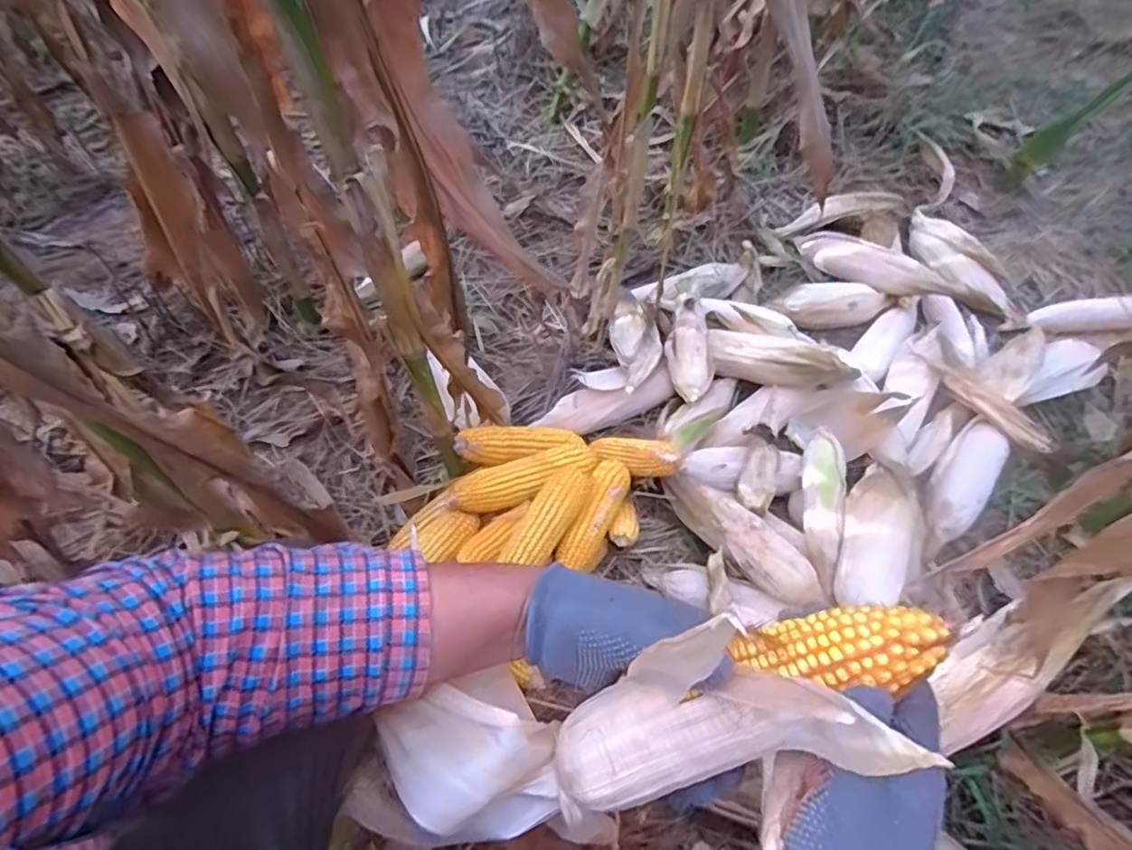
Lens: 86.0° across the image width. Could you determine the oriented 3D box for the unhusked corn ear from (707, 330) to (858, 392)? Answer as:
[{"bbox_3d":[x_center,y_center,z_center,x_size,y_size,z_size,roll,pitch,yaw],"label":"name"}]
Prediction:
[{"bbox_3d":[0.331,-0.102,0.940,0.219,0.049,0.072,12,58,9],"label":"unhusked corn ear"}]

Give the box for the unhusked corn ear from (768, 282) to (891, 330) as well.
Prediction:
[{"bbox_3d":[0.458,-0.214,1.044,0.206,0.050,0.067,-5,57,-1],"label":"unhusked corn ear"}]

